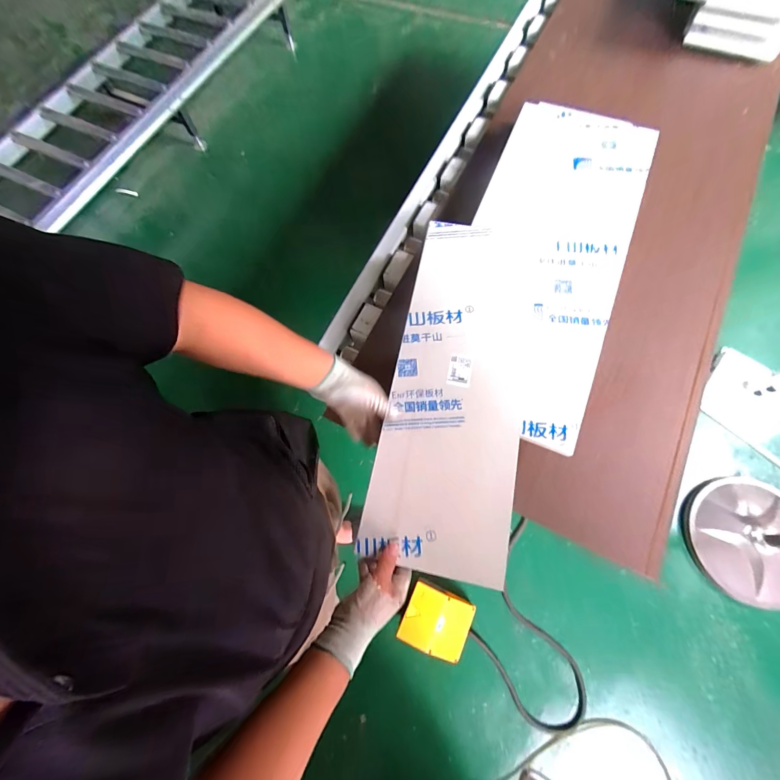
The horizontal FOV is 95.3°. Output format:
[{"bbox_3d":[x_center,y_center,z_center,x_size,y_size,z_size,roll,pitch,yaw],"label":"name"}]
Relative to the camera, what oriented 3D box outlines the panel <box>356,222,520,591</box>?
[{"bbox_3d":[0.123,-0.023,0.629,0.225,0.016,0.628,11,72,6],"label":"panel"}]

